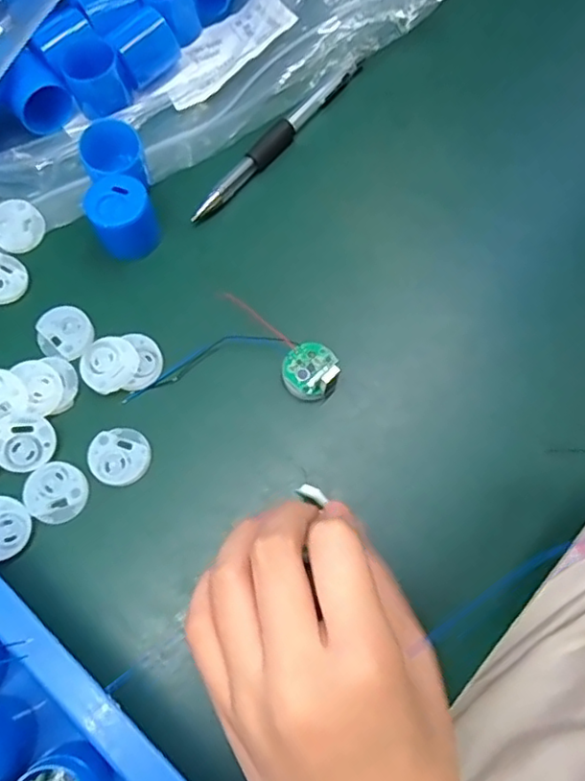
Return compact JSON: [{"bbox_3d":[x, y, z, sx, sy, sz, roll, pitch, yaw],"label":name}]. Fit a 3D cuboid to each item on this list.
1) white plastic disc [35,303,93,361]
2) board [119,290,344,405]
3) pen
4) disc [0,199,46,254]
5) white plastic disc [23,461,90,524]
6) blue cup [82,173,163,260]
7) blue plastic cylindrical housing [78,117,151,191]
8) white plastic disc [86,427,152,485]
[{"bbox_3d":[-0.108,-0.027,0.286,0.025,0.005,0.028,-37,76,-11],"label":"white plastic disc"},{"bbox_3d":[-0.026,-0.021,0.275,0.092,0.016,0.048,3,72,1],"label":"board"},{"bbox_3d":[-0.005,-0.134,0.316,0.009,0.008,0.129,39,76,12],"label":"pen"},{"bbox_3d":[-0.139,-0.082,0.303,0.026,0.004,0.027,1,83,-11],"label":"disc"},{"bbox_3d":[-0.103,0.044,0.261,0.026,0.004,0.025,0,72,0],"label":"white plastic disc"},{"bbox_3d":[-0.081,-0.083,0.291,0.029,0.027,0.029,0,72,0],"label":"blue cup"},{"bbox_3d":[-0.088,-0.112,0.298,0.027,0.030,0.029,0,72,0],"label":"blue plastic cylindrical housing"},{"bbox_3d":[-0.077,0.029,0.267,0.026,0.004,0.025,0,72,0],"label":"white plastic disc"}]

